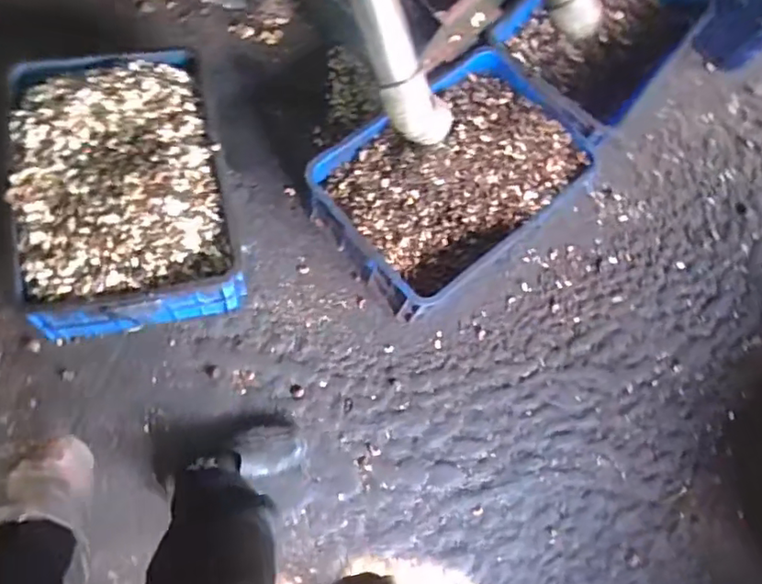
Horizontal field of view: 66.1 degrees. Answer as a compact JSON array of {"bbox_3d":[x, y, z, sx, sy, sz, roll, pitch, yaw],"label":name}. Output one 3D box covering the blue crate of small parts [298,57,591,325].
[{"bbox_3d":[0.148,-0.252,1.268,0.534,0.170,0.382,-38,76,-14],"label":"blue crate of small parts"}]

